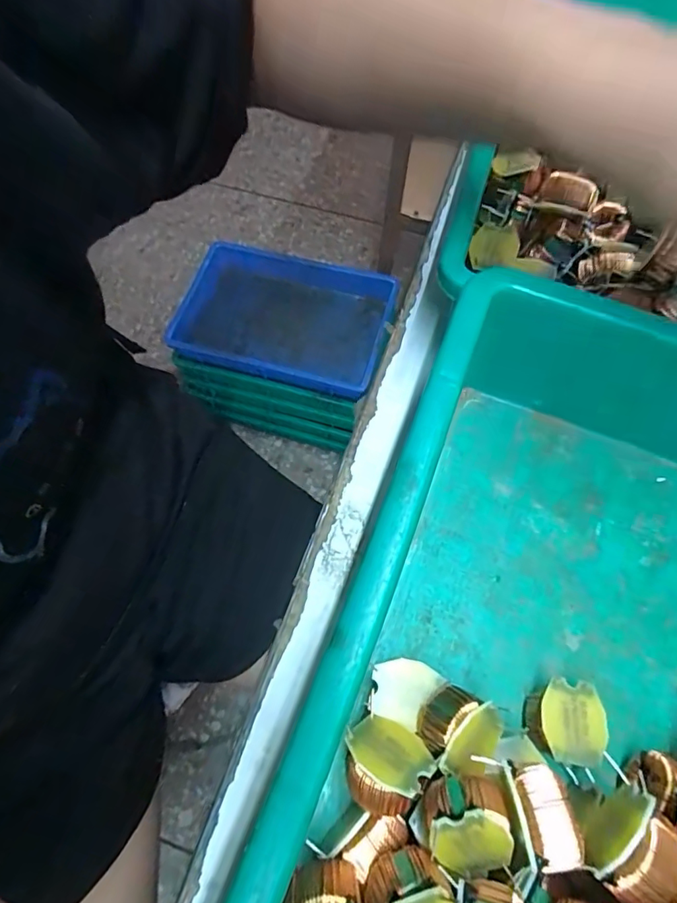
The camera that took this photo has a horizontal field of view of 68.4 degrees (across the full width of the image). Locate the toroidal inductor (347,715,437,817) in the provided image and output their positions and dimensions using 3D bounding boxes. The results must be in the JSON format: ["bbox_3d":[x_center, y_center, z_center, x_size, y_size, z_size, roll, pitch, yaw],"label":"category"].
[{"bbox_3d":[0.019,0.117,0.184,0.028,0.027,0.018,15,110,21],"label":"toroidal inductor"}]

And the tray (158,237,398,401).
[{"bbox_3d":[-0.110,-0.239,0.907,0.380,0.071,0.248,14,66,6],"label":"tray"}]

